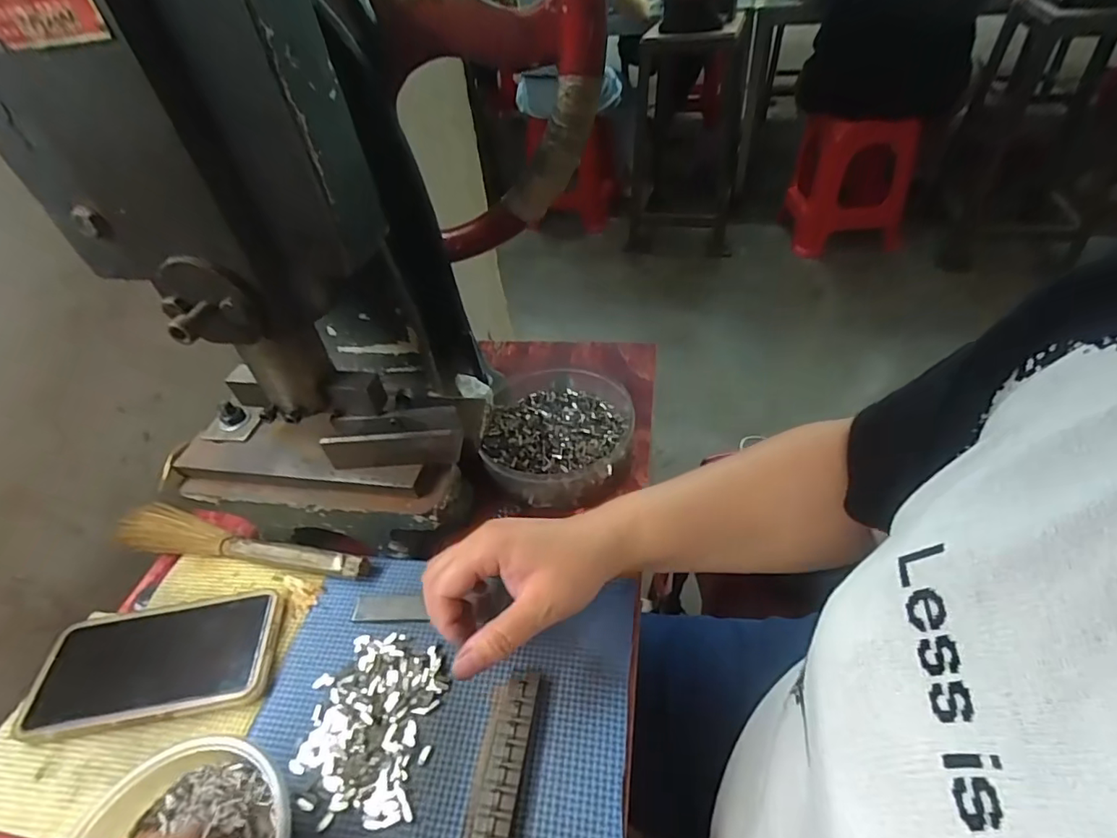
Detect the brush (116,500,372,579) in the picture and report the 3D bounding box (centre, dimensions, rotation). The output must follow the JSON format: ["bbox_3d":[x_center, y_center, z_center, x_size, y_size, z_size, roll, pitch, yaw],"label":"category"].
[{"bbox_3d":[-0.254,0.095,0.429,0.229,0.021,0.037,5,45,13],"label":"brush"}]

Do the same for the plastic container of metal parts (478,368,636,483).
[{"bbox_3d":[0.002,0.007,0.481,0.130,0.039,0.154,-3,43,5],"label":"plastic container of metal parts"}]

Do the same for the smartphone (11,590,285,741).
[{"bbox_3d":[-0.273,0.164,0.365,0.158,0.017,0.076,-9,43,-1],"label":"smartphone"}]

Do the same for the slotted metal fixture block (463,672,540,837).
[{"bbox_3d":[-0.033,0.196,0.306,0.030,0.013,0.096,3,44,11],"label":"slotted metal fixture block"}]

